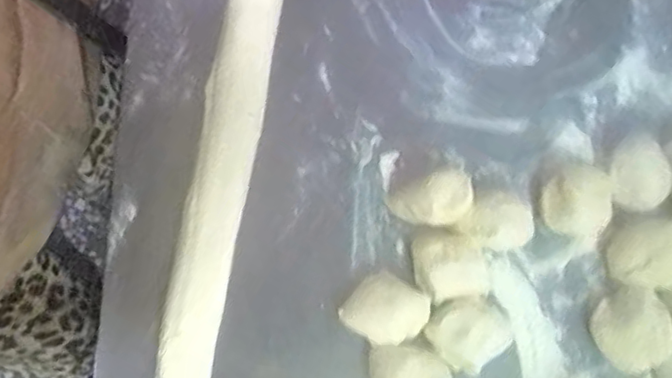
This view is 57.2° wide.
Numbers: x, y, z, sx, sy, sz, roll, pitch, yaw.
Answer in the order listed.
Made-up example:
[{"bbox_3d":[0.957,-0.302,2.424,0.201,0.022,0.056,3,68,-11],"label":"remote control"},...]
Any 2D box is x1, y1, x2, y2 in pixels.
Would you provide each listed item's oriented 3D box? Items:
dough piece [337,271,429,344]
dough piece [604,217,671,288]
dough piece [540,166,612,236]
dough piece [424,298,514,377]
[{"bbox_3d":[0.034,0.086,0.433,0.053,0.026,0.045,31,76,5],"label":"dough piece"},{"bbox_3d":[0.230,0.047,0.451,0.058,0.031,0.048,-6,76,-5],"label":"dough piece"},{"bbox_3d":[0.176,0.009,0.454,0.047,0.030,0.050,1,76,-3],"label":"dough piece"},{"bbox_3d":[0.092,0.100,0.432,0.050,0.024,0.048,1,76,-3],"label":"dough piece"}]

